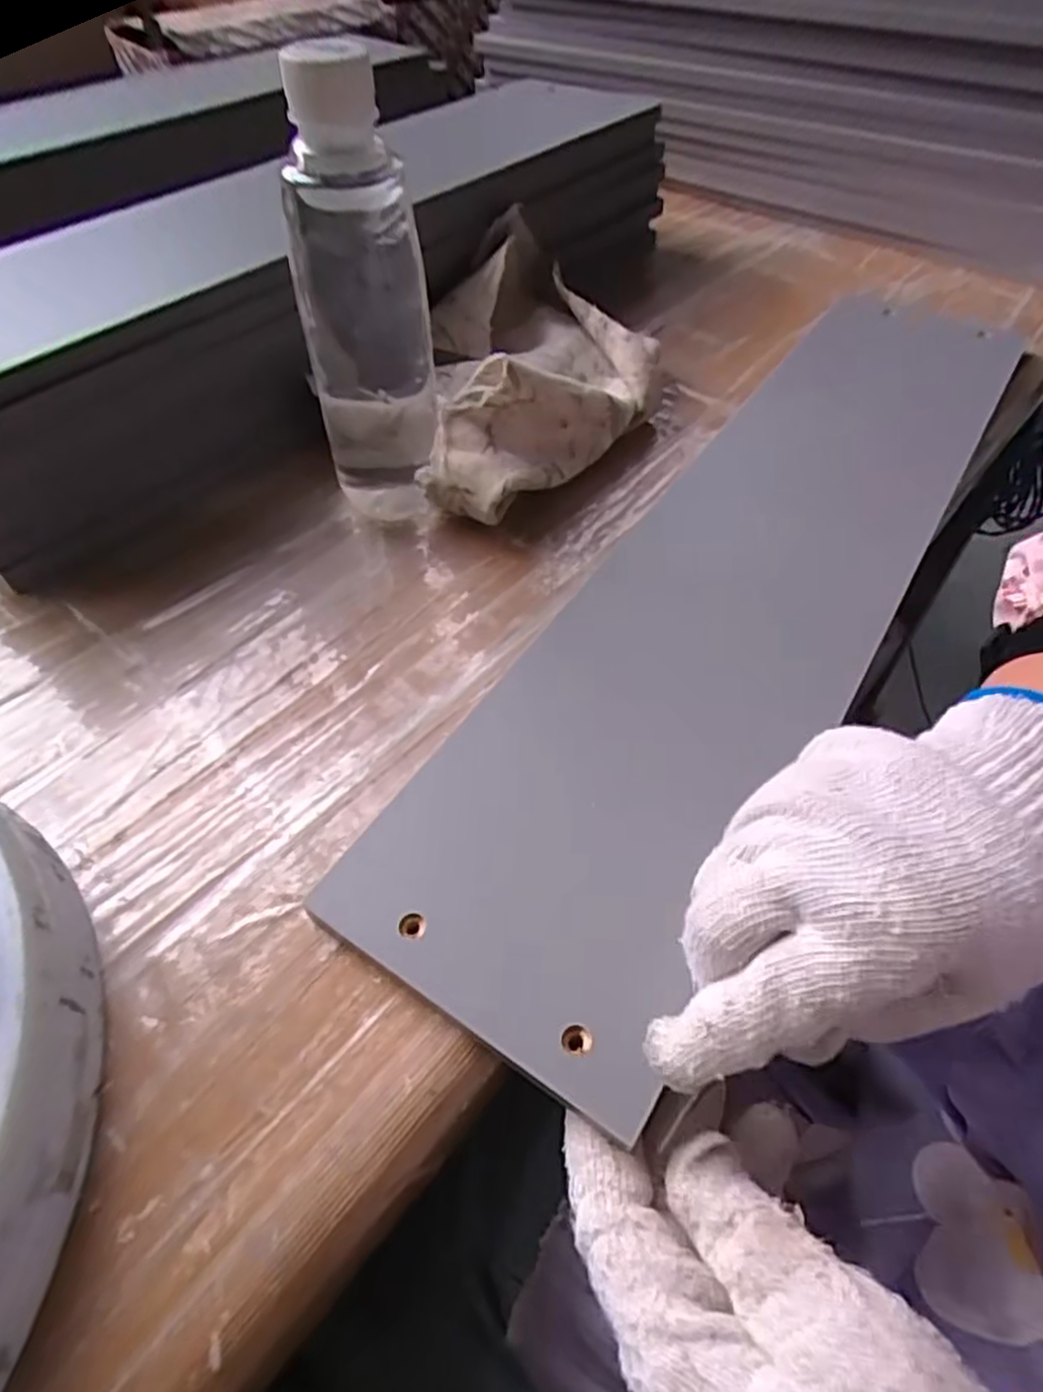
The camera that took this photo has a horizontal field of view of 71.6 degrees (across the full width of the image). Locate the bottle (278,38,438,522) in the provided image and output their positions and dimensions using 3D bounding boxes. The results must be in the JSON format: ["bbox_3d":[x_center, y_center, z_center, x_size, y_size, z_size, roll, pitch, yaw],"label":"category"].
[{"bbox_3d":[-0.072,-0.171,0.336,0.057,0.194,0.053,-10,52,-7],"label":"bottle"}]

